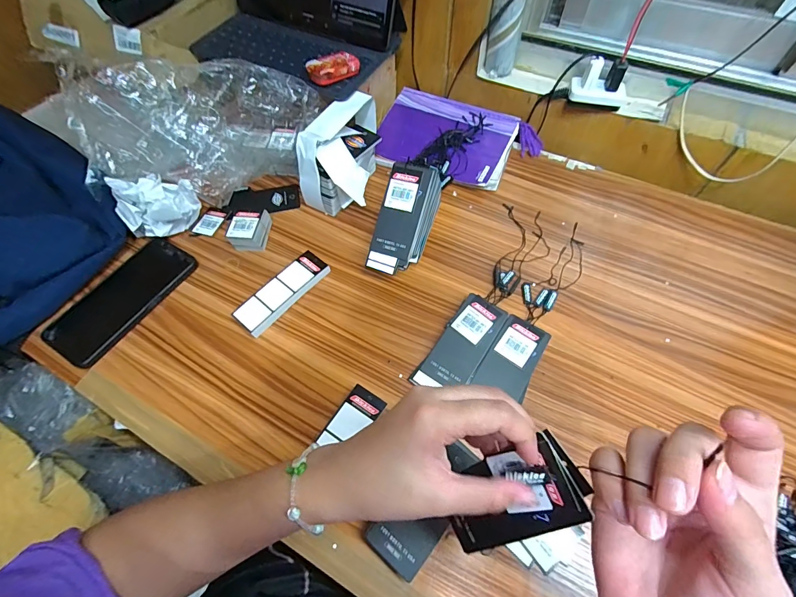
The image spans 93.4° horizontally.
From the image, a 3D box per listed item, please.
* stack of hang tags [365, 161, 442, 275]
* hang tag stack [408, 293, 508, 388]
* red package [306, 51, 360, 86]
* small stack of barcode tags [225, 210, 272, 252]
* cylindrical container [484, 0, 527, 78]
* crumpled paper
[{"bbox_3d":[0.010,-0.096,0.462,0.058,0.091,0.133,17,62,12],"label":"stack of hang tags"},{"bbox_3d":[0.070,0.051,0.410,0.052,0.019,0.120,31,65,18],"label":"hang tag stack"},{"bbox_3d":[-0.087,-0.307,0.498,0.066,0.021,0.041,-33,64,-17],"label":"red package"},{"bbox_3d":[-0.195,-0.091,0.494,0.039,0.033,0.054,6,60,5],"label":"small stack of barcode tags"},{"bbox_3d":[0.148,-0.369,0.525,0.044,0.095,0.037,14,61,10],"label":"cylindrical container"},{"bbox_3d":[-0.307,-0.115,0.479,0.096,0.084,0.071,20,62,13],"label":"crumpled paper"}]

